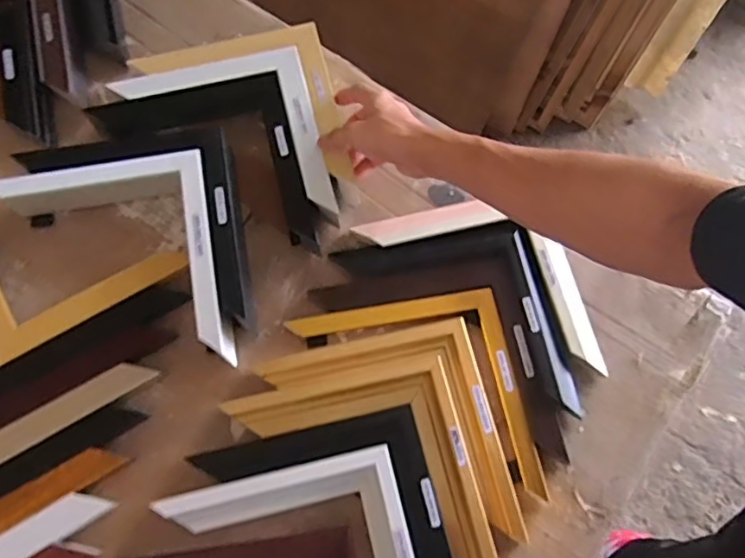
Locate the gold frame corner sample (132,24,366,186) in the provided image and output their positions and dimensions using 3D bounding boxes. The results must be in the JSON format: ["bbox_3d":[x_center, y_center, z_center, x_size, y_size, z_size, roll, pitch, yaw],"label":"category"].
[{"bbox_3d":[-0.106,-0.214,0.666,0.271,0.039,0.133,30,72,14],"label":"gold frame corner sample"}]

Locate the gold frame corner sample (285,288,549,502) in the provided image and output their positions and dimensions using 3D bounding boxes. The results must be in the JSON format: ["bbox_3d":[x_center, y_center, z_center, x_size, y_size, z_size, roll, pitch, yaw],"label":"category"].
[{"bbox_3d":[0.072,0.067,0.587,0.269,0.016,0.130,33,72,10],"label":"gold frame corner sample"}]

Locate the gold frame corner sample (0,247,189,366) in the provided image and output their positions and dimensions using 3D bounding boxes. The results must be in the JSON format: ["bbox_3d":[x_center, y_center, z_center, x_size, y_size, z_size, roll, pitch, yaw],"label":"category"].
[{"bbox_3d":[-0.311,-0.038,0.615,0.187,0.019,0.193,-30,73,-12],"label":"gold frame corner sample"}]

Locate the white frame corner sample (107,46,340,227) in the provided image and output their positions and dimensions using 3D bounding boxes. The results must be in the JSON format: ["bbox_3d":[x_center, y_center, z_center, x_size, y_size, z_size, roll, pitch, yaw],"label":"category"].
[{"bbox_3d":[-0.117,-0.183,0.641,0.271,0.022,0.135,31,72,10],"label":"white frame corner sample"}]

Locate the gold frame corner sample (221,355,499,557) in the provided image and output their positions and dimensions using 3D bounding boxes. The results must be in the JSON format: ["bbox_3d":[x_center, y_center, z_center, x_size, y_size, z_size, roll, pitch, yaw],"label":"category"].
[{"bbox_3d":[-0.008,0.178,0.537,0.193,0.030,0.191,-11,70,-5],"label":"gold frame corner sample"}]

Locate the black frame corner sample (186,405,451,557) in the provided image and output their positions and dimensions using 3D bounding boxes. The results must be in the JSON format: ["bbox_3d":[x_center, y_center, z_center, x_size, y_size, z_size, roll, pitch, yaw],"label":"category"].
[{"bbox_3d":[-0.005,0.173,0.537,0.258,0.024,0.130,30,72,9],"label":"black frame corner sample"}]

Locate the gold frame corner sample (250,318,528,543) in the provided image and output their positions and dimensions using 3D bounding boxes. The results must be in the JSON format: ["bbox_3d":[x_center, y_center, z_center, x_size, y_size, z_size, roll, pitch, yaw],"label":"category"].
[{"bbox_3d":[0.042,0.097,0.564,0.267,0.019,0.132,30,72,10],"label":"gold frame corner sample"}]

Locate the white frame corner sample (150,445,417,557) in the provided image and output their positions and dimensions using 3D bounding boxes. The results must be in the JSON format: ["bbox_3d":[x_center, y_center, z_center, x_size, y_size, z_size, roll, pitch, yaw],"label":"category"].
[{"bbox_3d":[-0.058,0.254,0.506,0.194,0.025,0.190,-12,70,-6],"label":"white frame corner sample"}]

